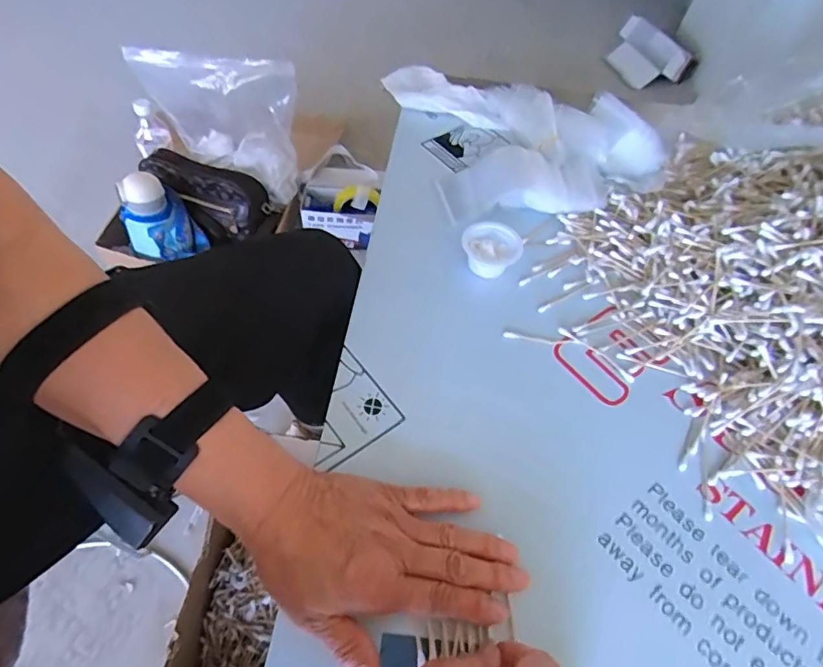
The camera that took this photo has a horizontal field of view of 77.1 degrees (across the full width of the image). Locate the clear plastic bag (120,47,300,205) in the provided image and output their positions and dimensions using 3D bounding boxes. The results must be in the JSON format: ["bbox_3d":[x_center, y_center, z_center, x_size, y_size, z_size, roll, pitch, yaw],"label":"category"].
[{"bbox_3d":[-0.358,-0.412,0.987,0.300,0.248,0.120,20,55,9],"label":"clear plastic bag"}]

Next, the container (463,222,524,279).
[{"bbox_3d":[0.074,-0.078,0.477,0.052,0.023,0.046,29,60,15],"label":"container"}]

